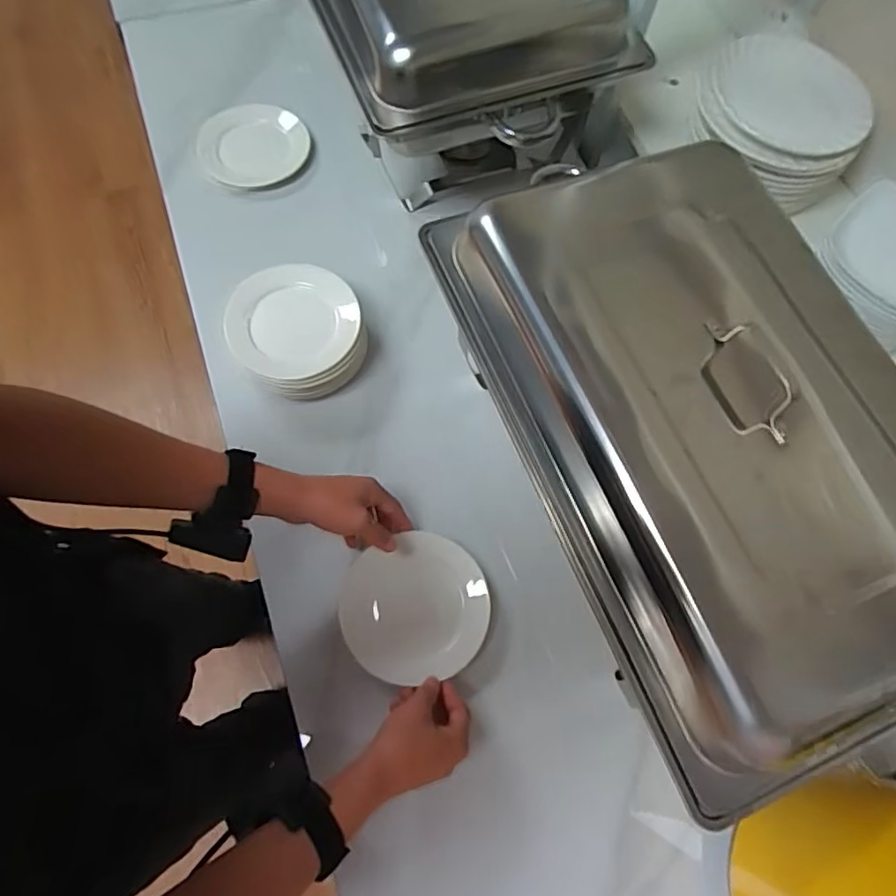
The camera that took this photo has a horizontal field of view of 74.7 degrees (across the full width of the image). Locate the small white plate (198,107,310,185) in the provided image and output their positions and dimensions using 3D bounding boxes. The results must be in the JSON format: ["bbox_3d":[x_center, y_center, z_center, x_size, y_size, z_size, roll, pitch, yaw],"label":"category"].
[{"bbox_3d":[-0.289,-0.447,0.870,0.155,0.032,0.146,1,69,-2],"label":"small white plate"}]

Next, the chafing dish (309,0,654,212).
[{"bbox_3d":[-0.016,-0.616,0.809,0.340,0.259,0.598,-20,72,-10],"label":"chafing dish"}]

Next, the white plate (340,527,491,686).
[{"bbox_3d":[-0.037,0.172,0.630,0.153,0.032,0.143,1,69,-2],"label":"white plate"}]

